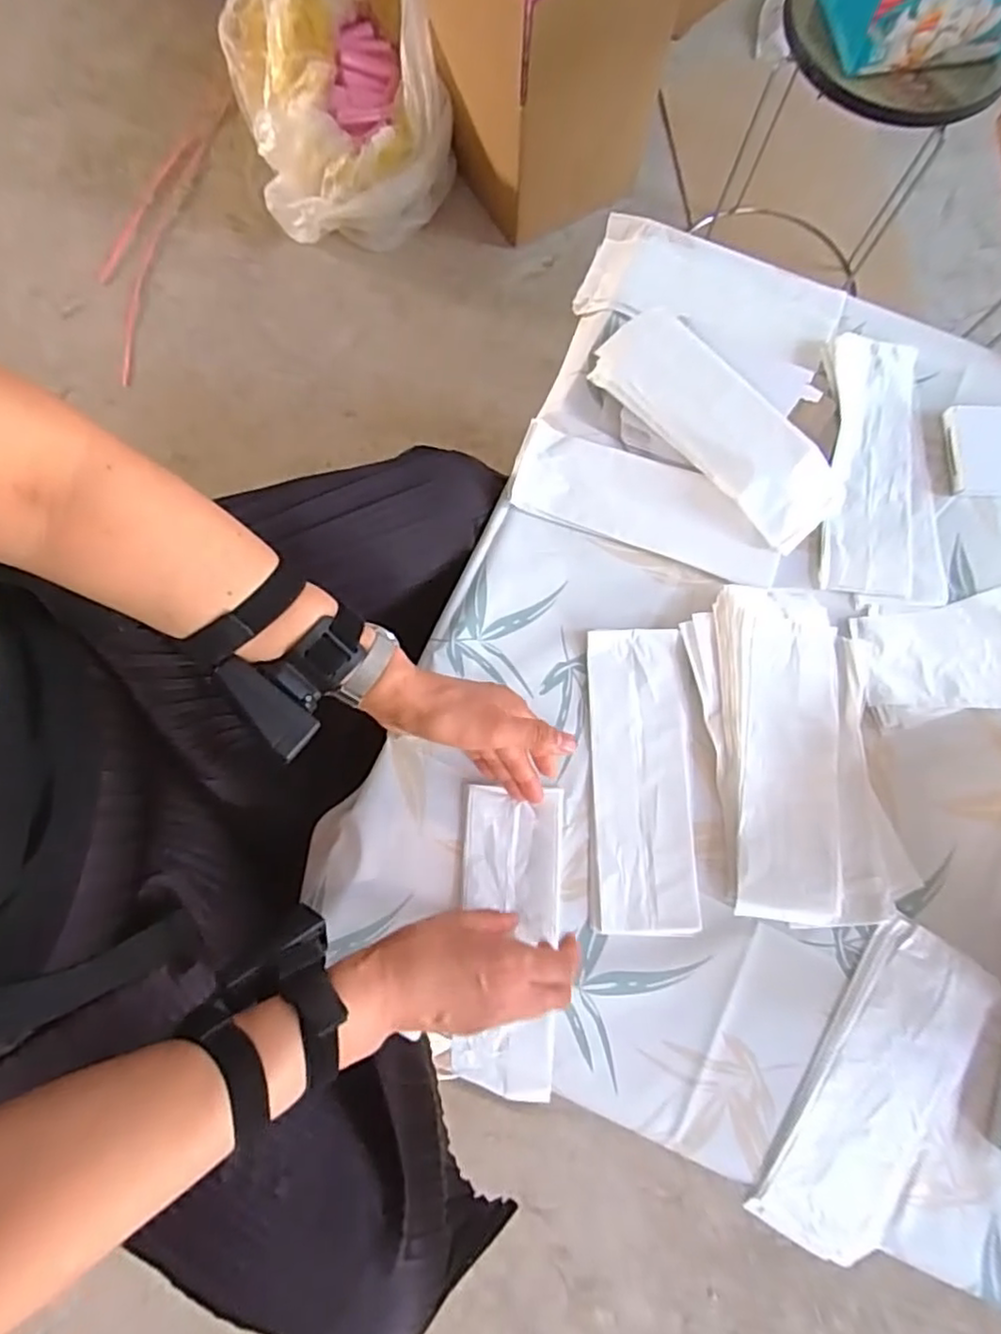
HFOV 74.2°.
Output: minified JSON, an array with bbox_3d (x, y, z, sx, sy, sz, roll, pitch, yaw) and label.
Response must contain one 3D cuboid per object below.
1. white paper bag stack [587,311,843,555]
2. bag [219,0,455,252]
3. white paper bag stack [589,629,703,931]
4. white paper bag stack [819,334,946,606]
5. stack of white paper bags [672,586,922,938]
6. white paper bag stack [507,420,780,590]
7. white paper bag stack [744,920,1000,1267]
[{"bbox_3d":[0.200,-0.225,0.611,0.255,0.034,0.097,44,81,7],"label":"white paper bag stack"},{"bbox_3d":[-0.286,-1.017,1.119,0.348,0.250,0.474,-12,78,-3],"label":"bag"},{"bbox_3d":[0.119,0.093,0.563,0.085,0.006,0.250,1,79,-1],"label":"white paper bag stack"},{"bbox_3d":[0.357,-0.188,0.626,0.108,0.018,0.256,3,79,0],"label":"white paper bag stack"},{"bbox_3d":[0.254,0.071,0.557,0.147,0.028,0.279,-8,79,-3],"label":"stack of white paper bags"},{"bbox_3d":[0.135,-0.150,0.607,0.246,0.014,0.086,19,79,3],"label":"white paper bag stack"},{"bbox_3d":[0.298,0.333,0.515,0.106,0.012,0.248,32,80,5],"label":"white paper bag stack"}]

